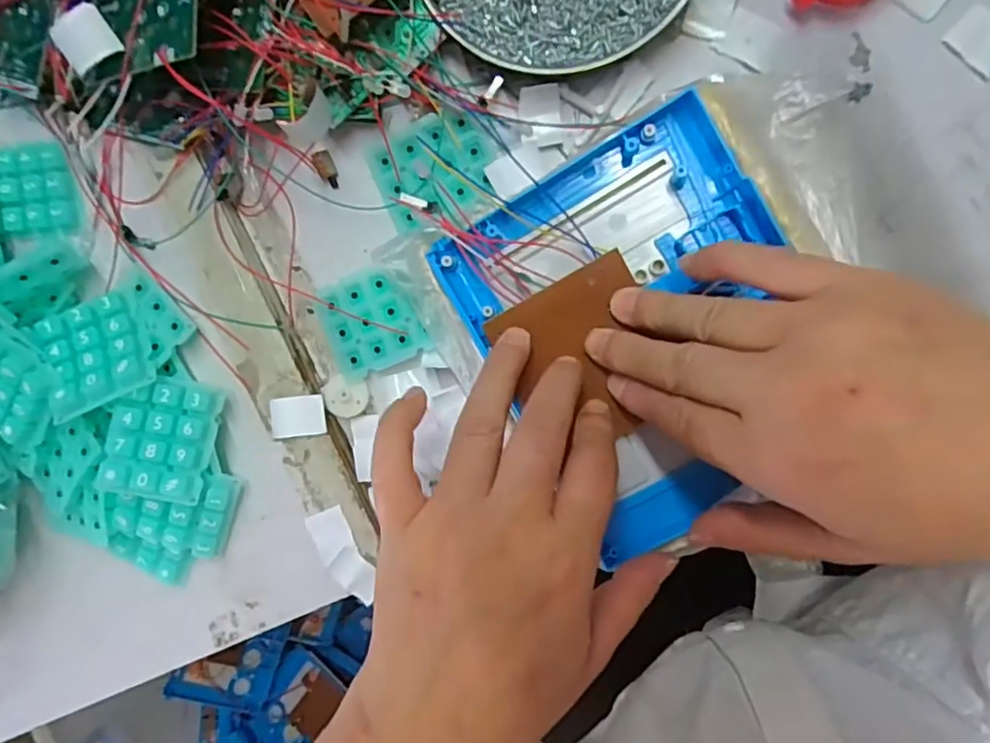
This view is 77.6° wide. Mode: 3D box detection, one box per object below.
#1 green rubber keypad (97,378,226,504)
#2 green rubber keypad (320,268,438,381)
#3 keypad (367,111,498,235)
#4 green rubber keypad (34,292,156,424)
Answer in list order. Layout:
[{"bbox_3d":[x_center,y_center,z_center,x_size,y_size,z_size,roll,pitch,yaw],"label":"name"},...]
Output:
[{"bbox_3d":[-0.163,0.032,0.300,0.046,0.009,0.056,11,82,-8],"label":"green rubber keypad"},{"bbox_3d":[-0.063,-0.025,0.313,0.050,0.004,0.047,-21,92,9],"label":"green rubber keypad"},{"bbox_3d":[-0.030,-0.097,0.303,0.057,0.008,0.049,-15,93,8],"label":"keypad"},{"bbox_3d":[-0.195,-0.010,0.300,0.045,0.012,0.055,-19,70,-8],"label":"green rubber keypad"}]

